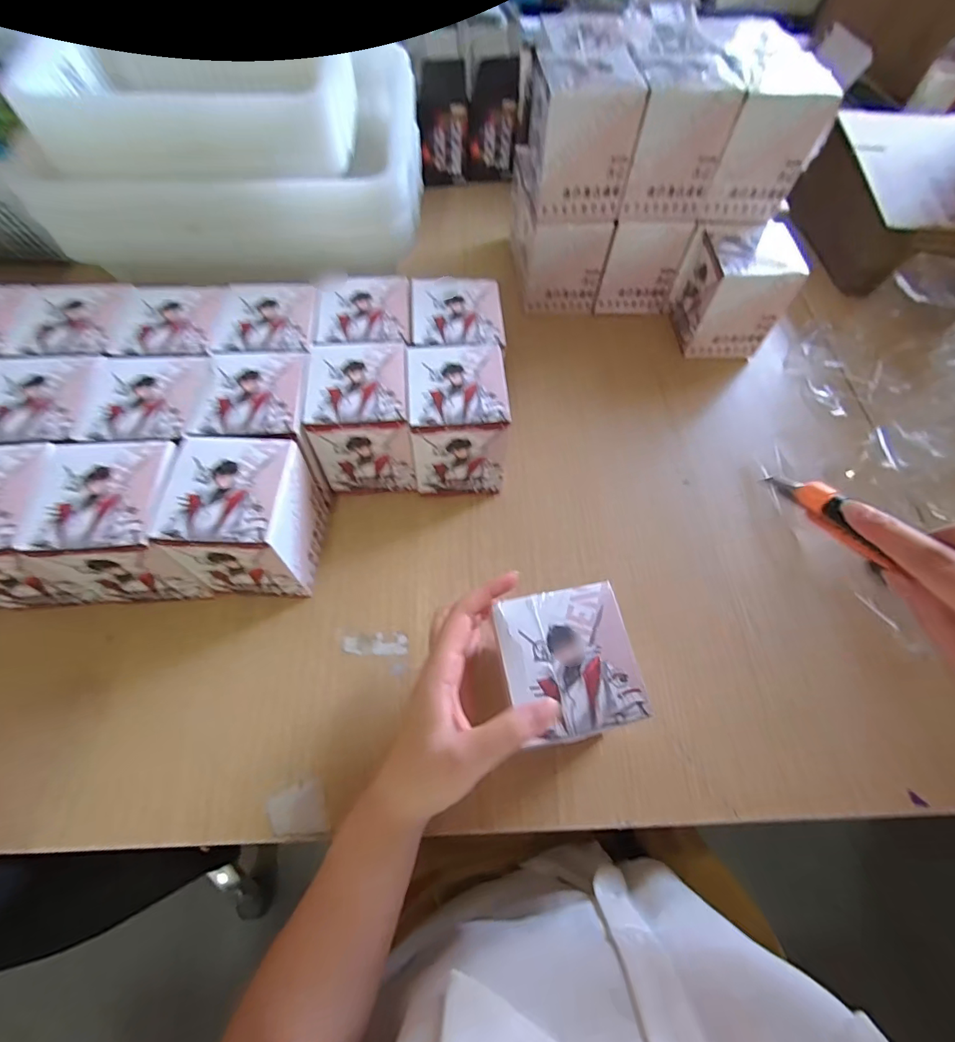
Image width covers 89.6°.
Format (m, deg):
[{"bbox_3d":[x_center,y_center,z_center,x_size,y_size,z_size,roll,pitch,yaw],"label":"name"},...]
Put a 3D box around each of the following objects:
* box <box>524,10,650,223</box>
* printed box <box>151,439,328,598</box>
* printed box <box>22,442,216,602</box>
[{"bbox_3d":[0.100,-0.408,0.491,0.089,0.108,0.163,0,61,-2],"label":"box"},{"bbox_3d":[-0.177,0.001,0.386,0.086,0.114,0.090,1,61,-2],"label":"printed box"},{"bbox_3d":[-0.265,0.007,0.376,0.094,0.112,0.087,-1,61,-3],"label":"printed box"}]

